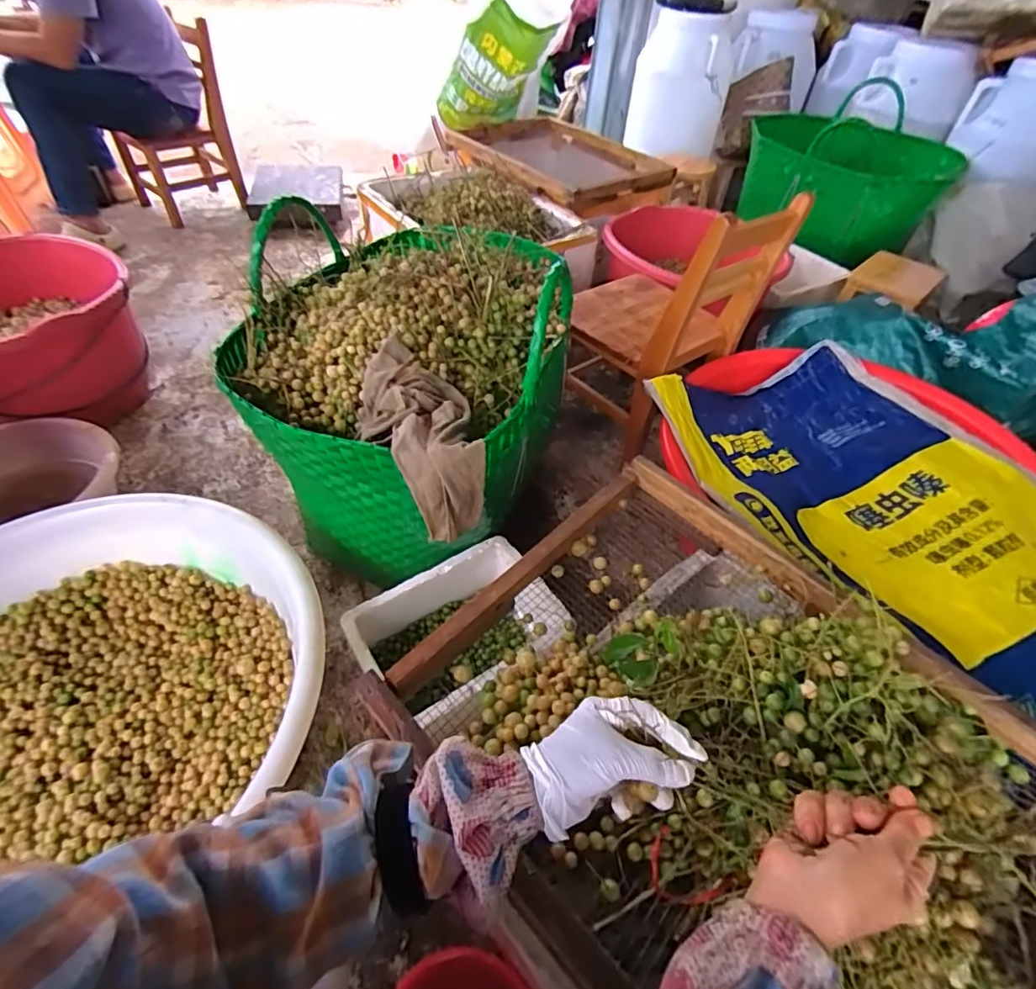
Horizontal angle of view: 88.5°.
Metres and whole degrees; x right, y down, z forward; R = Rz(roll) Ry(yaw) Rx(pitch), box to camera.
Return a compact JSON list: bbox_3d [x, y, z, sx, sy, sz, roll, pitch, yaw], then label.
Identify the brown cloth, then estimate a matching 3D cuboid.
[{"bbox_3d":[-0.126,-0.089,0.717,0.134,0.127,0.265,-19,70,-19],"label":"brown cloth"}]

